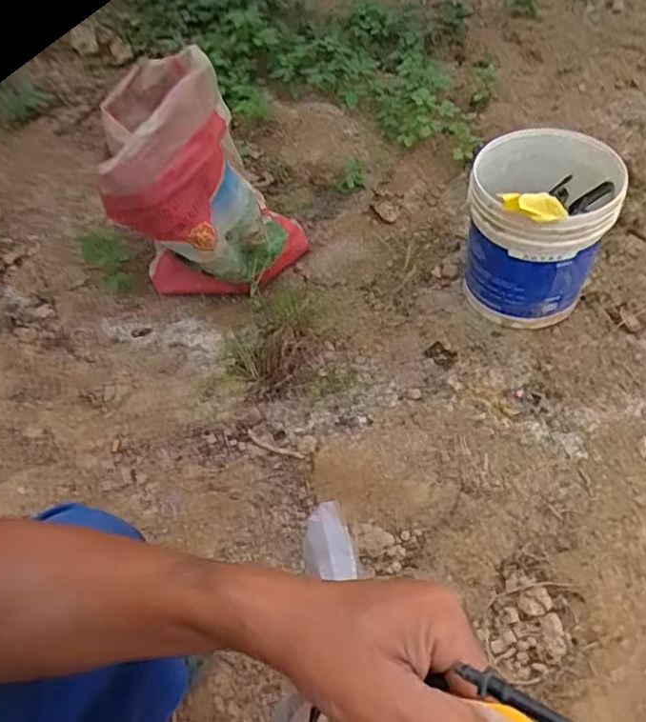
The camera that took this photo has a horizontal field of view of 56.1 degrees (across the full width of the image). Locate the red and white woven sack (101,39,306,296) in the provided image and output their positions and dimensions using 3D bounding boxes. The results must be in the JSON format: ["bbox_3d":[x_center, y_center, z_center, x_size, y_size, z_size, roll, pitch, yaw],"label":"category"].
[{"bbox_3d":[-0.206,-0.310,1.096,0.324,0.436,0.272,-9,53,-8],"label":"red and white woven sack"}]

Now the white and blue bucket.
[{"bbox_3d":[0.381,-0.229,1.116,0.235,0.308,0.235,1,52,-1],"label":"white and blue bucket"}]

